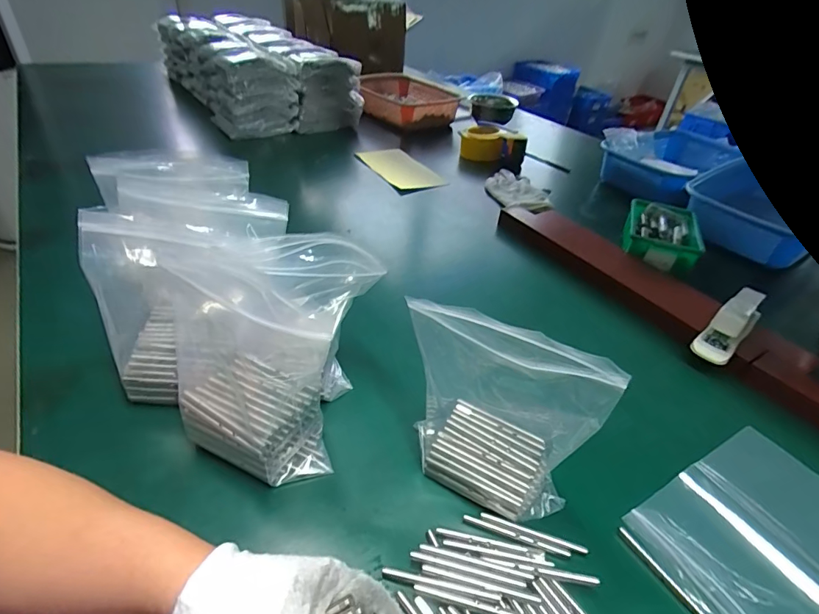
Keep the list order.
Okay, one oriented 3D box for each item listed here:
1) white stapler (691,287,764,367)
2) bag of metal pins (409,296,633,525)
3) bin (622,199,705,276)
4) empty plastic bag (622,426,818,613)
[{"bbox_3d":[0.359,0.019,0.486,0.110,0.063,0.033,-23,44,-36],"label":"white stapler"},{"bbox_3d":[0.062,0.073,0.320,0.134,0.151,0.069,27,43,25],"label":"bag of metal pins"},{"bbox_3d":[0.378,-0.112,0.659,0.104,0.045,0.133,21,41,18],"label":"bin"},{"bbox_3d":[0.287,0.185,0.336,0.199,0.014,0.148,-15,40,-28],"label":"empty plastic bag"}]

